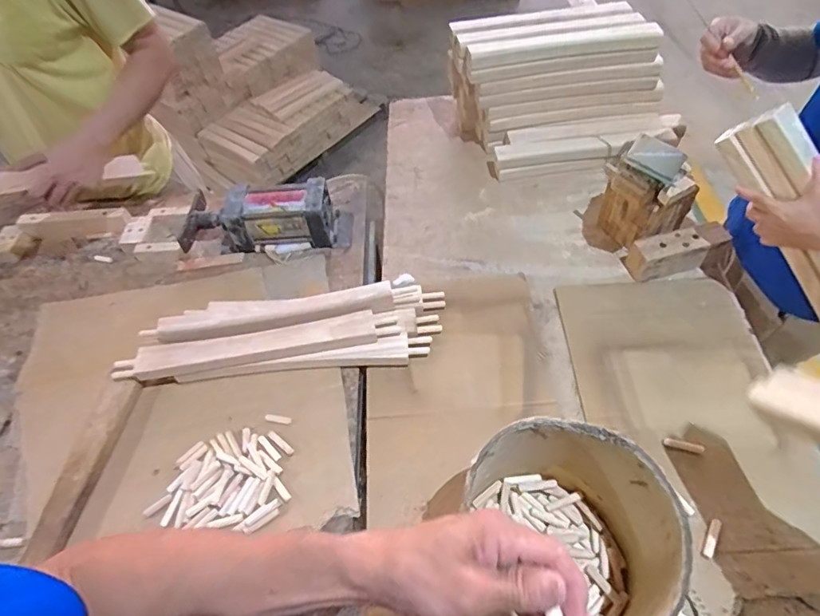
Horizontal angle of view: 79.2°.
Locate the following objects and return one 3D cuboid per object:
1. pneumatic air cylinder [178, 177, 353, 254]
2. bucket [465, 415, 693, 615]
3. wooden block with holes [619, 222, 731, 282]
[{"bbox_3d":[-0.283,-0.181,0.970,0.320,0.102,0.127,-6,53,1],"label":"pneumatic air cylinder"},{"bbox_3d":[0.167,0.248,0.540,0.187,0.186,0.201,-3,53,4],"label":"bucket"},{"bbox_3d":[0.465,-0.100,0.861,0.167,0.056,0.060,-11,53,-3],"label":"wooden block with holes"}]

